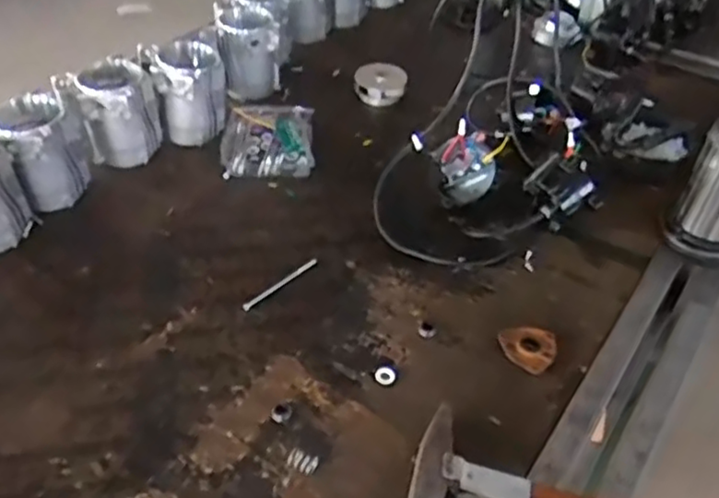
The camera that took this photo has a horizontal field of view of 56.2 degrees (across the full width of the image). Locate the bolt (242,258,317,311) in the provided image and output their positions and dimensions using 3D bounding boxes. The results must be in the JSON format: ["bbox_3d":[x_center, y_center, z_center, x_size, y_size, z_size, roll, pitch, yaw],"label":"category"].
[{"bbox_3d":[-0.105,0.046,0.909,0.012,0.006,0.131,32,50,27],"label":"bolt"}]

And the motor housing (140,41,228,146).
[{"bbox_3d":[-0.280,-0.256,1.115,0.119,0.155,0.113,-14,46,-18],"label":"motor housing"}]

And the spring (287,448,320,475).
[{"bbox_3d":[-0.059,0.221,0.698,0.031,0.014,0.017,14,44,11],"label":"spring"}]

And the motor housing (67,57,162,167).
[{"bbox_3d":[-0.367,-0.205,1.038,0.111,0.143,0.094,-14,46,-18],"label":"motor housing"}]

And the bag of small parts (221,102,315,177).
[{"bbox_3d":[-0.151,-0.183,1.125,0.147,0.036,0.175,0,43,-4],"label":"bag of small parts"}]

